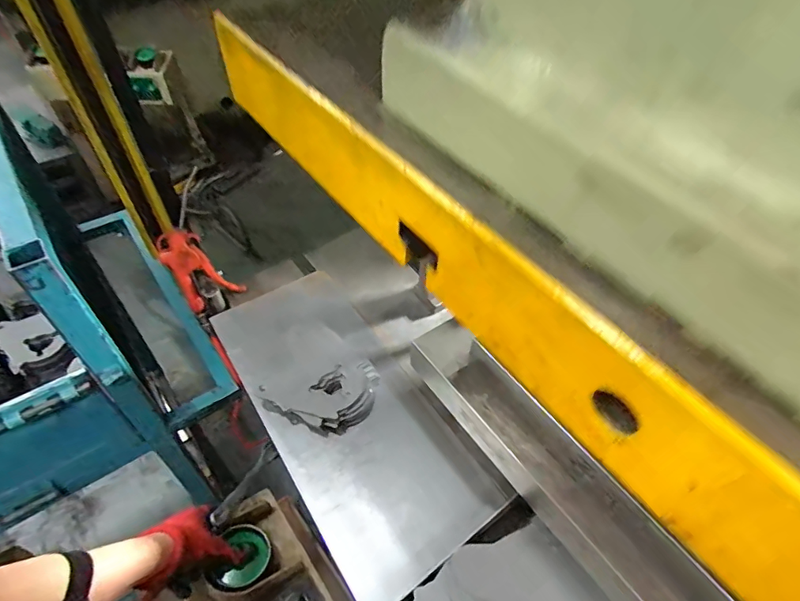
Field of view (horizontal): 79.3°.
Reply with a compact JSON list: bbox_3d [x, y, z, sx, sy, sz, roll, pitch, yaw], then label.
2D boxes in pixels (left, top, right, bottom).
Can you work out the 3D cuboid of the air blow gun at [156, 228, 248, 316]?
[{"bbox_3d":[-0.312,-0.049,0.760,0.105,0.129,0.045,-13,50,-13],"label":"air blow gun"}]

